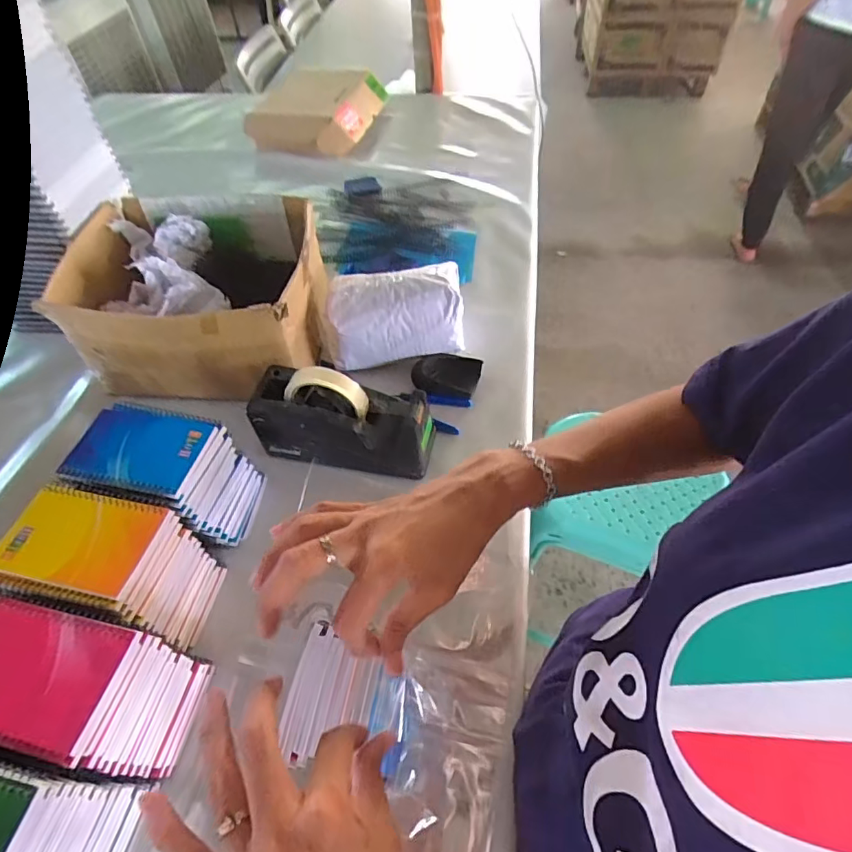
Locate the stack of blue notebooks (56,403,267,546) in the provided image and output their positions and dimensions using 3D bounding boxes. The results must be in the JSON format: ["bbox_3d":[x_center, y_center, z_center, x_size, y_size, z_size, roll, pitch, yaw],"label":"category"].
[{"bbox_3d":[-0.270,0.057,0.539,0.137,0.128,0.097,11,54,12],"label":"stack of blue notebooks"}]

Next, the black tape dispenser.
[{"bbox_3d":[-0.096,-0.011,0.590,0.201,0.122,0.076,8,54,9],"label":"black tape dispenser"}]

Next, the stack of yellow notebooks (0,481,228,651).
[{"bbox_3d":[-0.291,0.136,0.478,0.139,0.131,0.100,6,53,8],"label":"stack of yellow notebooks"}]

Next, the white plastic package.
[{"bbox_3d":[-0.046,-0.151,0.697,0.185,0.099,0.106,-8,53,-3],"label":"white plastic package"}]

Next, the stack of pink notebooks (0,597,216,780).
[{"bbox_3d":[-0.280,0.217,0.414,0.137,0.126,0.089,8,54,9],"label":"stack of pink notebooks"}]

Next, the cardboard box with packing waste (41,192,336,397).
[{"bbox_3d":[-0.289,-0.173,0.691,0.304,0.167,0.255,-1,53,3],"label":"cardboard box with packing waste"}]

